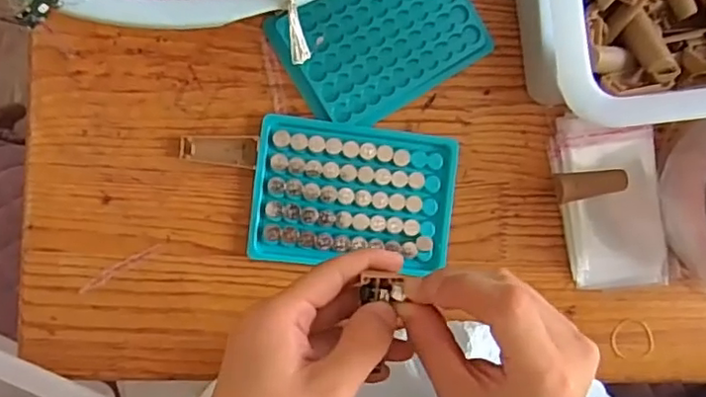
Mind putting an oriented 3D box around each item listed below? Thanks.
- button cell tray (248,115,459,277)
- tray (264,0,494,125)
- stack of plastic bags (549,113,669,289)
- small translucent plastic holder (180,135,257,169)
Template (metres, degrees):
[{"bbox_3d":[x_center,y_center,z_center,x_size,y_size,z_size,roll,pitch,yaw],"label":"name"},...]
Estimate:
[{"bbox_3d":[0.001,-0.001,0.408,0.132,0.009,0.094,6,89,-7],"label":"button cell tray"},{"bbox_3d":[0.021,-0.108,0.409,0.128,0.006,0.091,-33,94,-6],"label":"tray"},{"bbox_3d":[0.181,0.003,0.426,0.070,0.014,0.124,-11,92,-7],"label":"stack of plastic bags"},{"bbox_3d":[-0.087,-0.032,0.398,0.049,0.008,0.020,6,89,-7],"label":"small translucent plastic holder"}]

